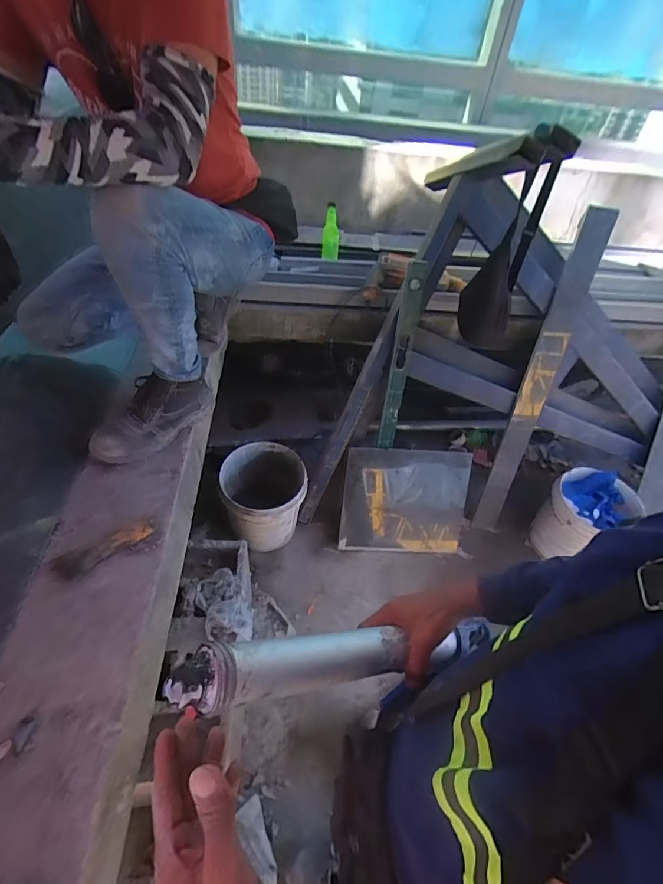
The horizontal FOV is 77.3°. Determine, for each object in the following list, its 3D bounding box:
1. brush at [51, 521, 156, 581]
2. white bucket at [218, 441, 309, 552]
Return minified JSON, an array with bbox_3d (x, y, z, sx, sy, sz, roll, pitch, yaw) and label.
[{"bbox_3d":[-0.395,0.185,0.722,0.162,0.023,0.038,-26,55,-28],"label":"brush"},{"bbox_3d":[-0.243,0.207,1.516,0.285,0.270,0.289,4,46,-4],"label":"white bucket"}]

